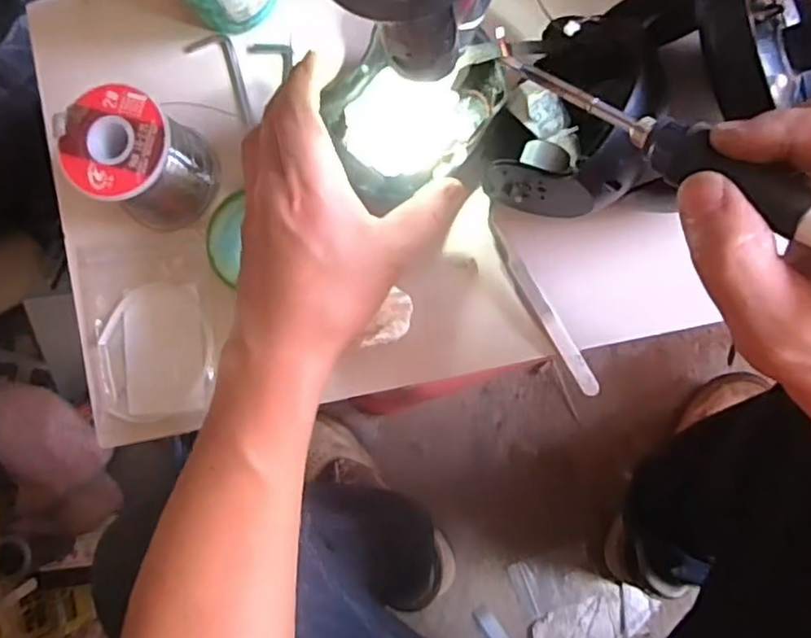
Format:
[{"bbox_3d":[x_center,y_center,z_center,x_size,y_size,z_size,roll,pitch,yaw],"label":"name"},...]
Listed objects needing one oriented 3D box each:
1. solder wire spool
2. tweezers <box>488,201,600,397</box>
[{"bbox_3d":[-0.154,-0.093,0.377,0.058,0.068,0.062,-1,84,7],"label":"solder wire spool"},{"bbox_3d":[0.076,-0.009,0.372,0.013,0.004,0.119,-31,89,31],"label":"tweezers"}]

